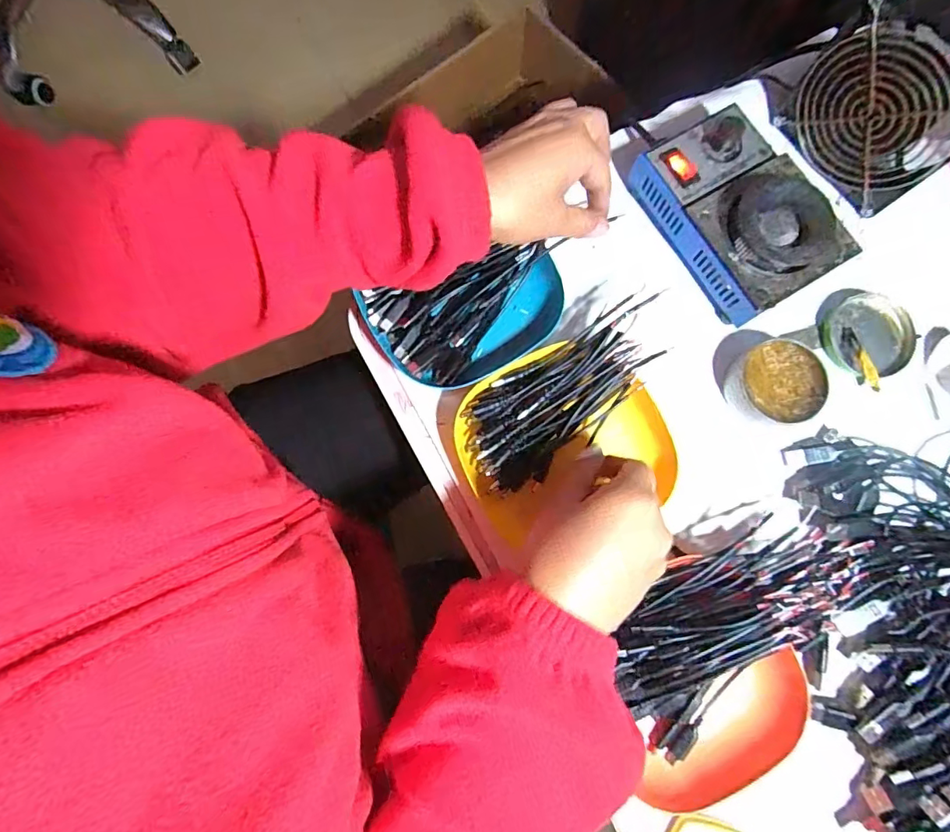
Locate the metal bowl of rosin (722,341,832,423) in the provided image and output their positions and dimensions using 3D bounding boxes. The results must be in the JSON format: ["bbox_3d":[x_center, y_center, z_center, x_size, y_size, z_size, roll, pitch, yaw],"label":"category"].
[{"bbox_3d":[0.224,-0.026,0.383,0.061,0.026,0.059,0,80,1],"label":"metal bowl of rosin"}]

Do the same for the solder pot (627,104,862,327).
[{"bbox_3d":[0.196,-0.155,0.383,0.096,0.051,0.151,-33,81,-5],"label":"solder pot"}]

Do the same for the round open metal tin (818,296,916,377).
[{"bbox_3d":[0.303,-0.062,0.395,0.064,0.010,0.061,0,80,1],"label":"round open metal tin"}]

